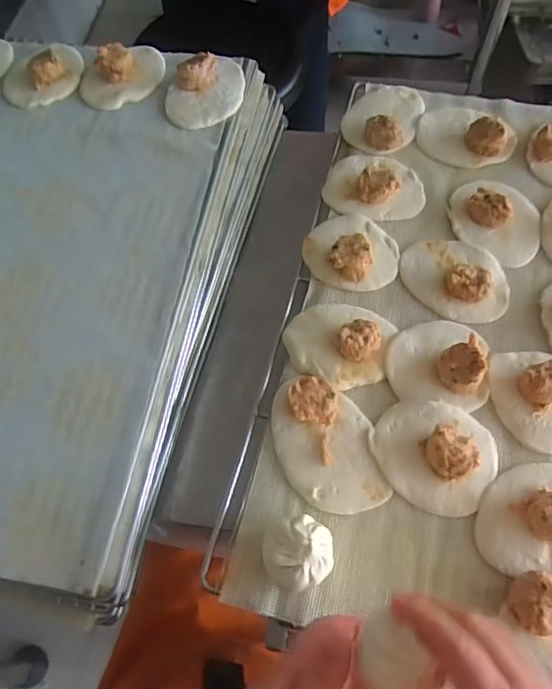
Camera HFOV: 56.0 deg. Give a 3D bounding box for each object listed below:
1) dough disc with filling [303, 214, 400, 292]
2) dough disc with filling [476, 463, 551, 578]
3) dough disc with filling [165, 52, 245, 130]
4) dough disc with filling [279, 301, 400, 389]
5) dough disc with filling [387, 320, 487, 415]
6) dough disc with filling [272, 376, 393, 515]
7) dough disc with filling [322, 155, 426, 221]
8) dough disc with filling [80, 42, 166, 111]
[{"bbox_3d":[0.077,-0.097,0.515,0.085,0.020,0.091,-1,65,3],"label":"dough disc with filling"},{"bbox_3d":[0.211,0.129,0.395,0.104,0.025,0.079,-3,65,2],"label":"dough disc with filling"},{"bbox_3d":[-0.080,-0.288,0.578,0.089,0.033,0.087,-1,65,3],"label":"dough disc with filling"},{"bbox_3d":[0.056,-0.007,0.469,0.096,0.022,0.083,13,66,9],"label":"dough disc with filling"},{"bbox_3d":[0.146,0.008,0.455,0.087,0.028,0.081,8,66,7],"label":"dough disc with filling"},{"bbox_3d":[0.043,0.081,0.433,0.080,0.026,0.111,-11,65,-2],"label":"dough disc with filling"},{"bbox_3d":[0.106,-0.175,0.552,0.105,0.025,0.079,8,66,7],"label":"dough disc with filling"},{"bbox_3d":[-0.177,-0.314,0.598,0.106,0.033,0.073,-25,66,-8],"label":"dough disc with filling"}]

